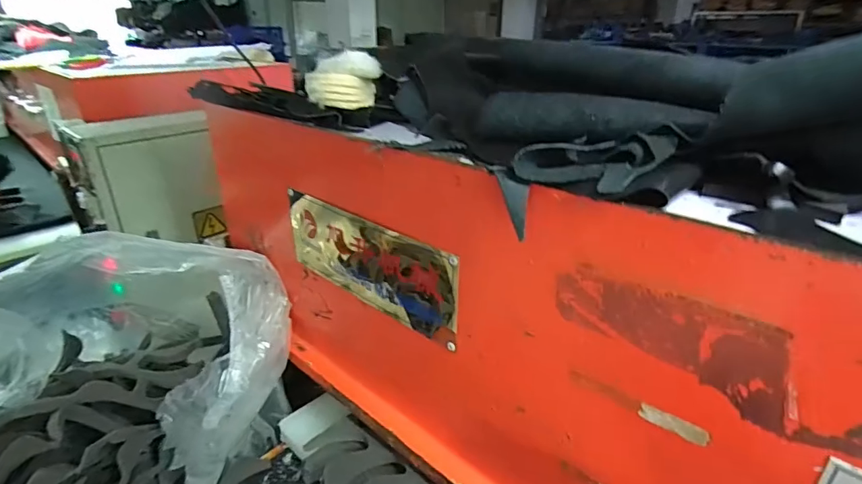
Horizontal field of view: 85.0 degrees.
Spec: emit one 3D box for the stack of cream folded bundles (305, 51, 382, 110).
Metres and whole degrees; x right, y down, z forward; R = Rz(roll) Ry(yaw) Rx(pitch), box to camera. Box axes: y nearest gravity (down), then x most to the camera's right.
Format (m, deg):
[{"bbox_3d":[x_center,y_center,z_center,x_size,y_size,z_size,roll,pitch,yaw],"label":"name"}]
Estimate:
[{"bbox_3d":[-0.104,-0.194,0.560,0.090,0.058,0.083,-6,30,-9],"label":"stack of cream folded bundles"}]

